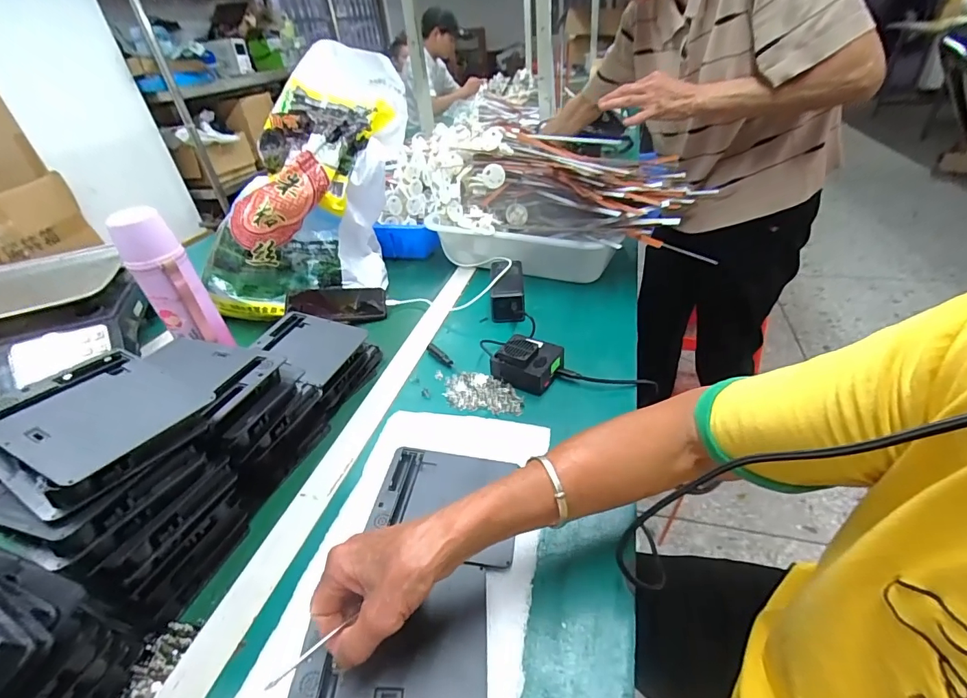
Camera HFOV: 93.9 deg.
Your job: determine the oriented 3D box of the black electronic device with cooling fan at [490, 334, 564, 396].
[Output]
[{"bbox_3d":[0.058,0.014,0.597,0.081,0.047,0.072,13,39,26],"label":"black electronic device with cooling fan"}]

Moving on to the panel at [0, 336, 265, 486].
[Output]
[{"bbox_3d":[-0.294,0.033,0.394,0.130,0.014,0.189,19,27,15],"label":"panel"}]

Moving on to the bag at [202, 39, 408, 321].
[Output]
[{"bbox_3d":[-0.286,-0.270,0.826,0.188,0.492,0.238,25,2,38],"label":"bag"}]

